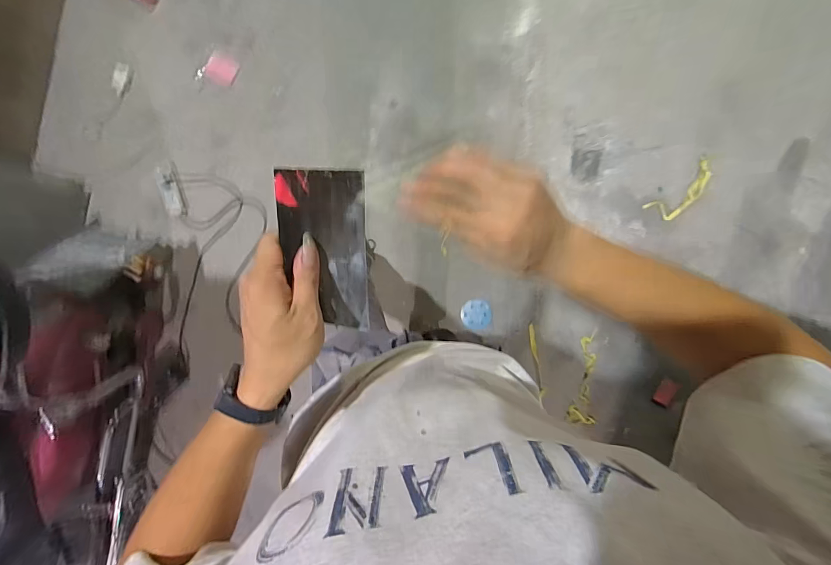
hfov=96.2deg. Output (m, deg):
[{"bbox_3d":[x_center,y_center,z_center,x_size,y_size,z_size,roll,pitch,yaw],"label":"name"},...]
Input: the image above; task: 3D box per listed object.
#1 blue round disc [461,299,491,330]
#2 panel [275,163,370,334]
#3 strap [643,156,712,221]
[{"bbox_3d":[0.238,0.127,1.463,0.117,0.006,0.115,0,95,-3],"label":"blue round disc"},{"bbox_3d":[-0.078,-0.026,0.327,0.074,0.005,0.139,-7,105,-26],"label":"panel"},{"bbox_3d":[1.072,-0.361,1.499,0.285,0.044,0.116,-43,96,2],"label":"strap"}]

